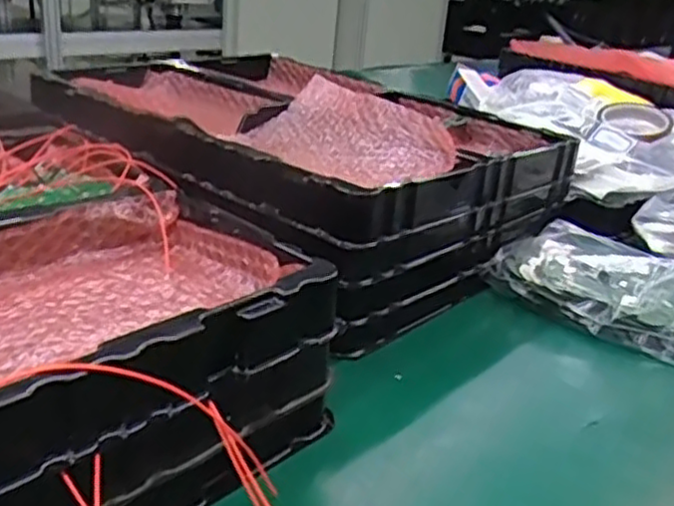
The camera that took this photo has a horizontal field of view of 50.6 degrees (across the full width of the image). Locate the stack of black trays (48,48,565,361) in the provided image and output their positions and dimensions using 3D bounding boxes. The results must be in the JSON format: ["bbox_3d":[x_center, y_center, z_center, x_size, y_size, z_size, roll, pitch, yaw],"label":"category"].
[{"bbox_3d":[-0.047,-0.104,0.742,0.467,0.136,0.334,26,31,38],"label":"stack of black trays"}]

